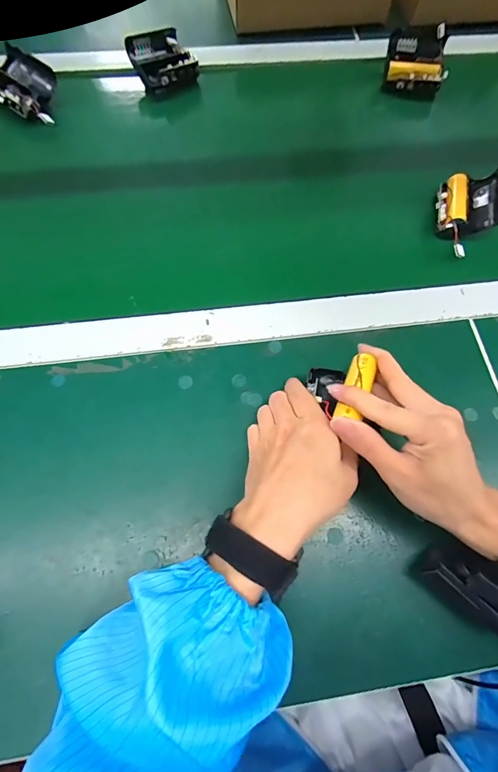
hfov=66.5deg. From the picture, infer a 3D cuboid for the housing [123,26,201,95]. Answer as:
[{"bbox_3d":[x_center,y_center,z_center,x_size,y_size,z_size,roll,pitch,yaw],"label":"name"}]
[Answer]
[{"bbox_3d":[-0.121,-0.447,0.524,0.079,0.041,0.073,-32,74,-13],"label":"housing"}]

